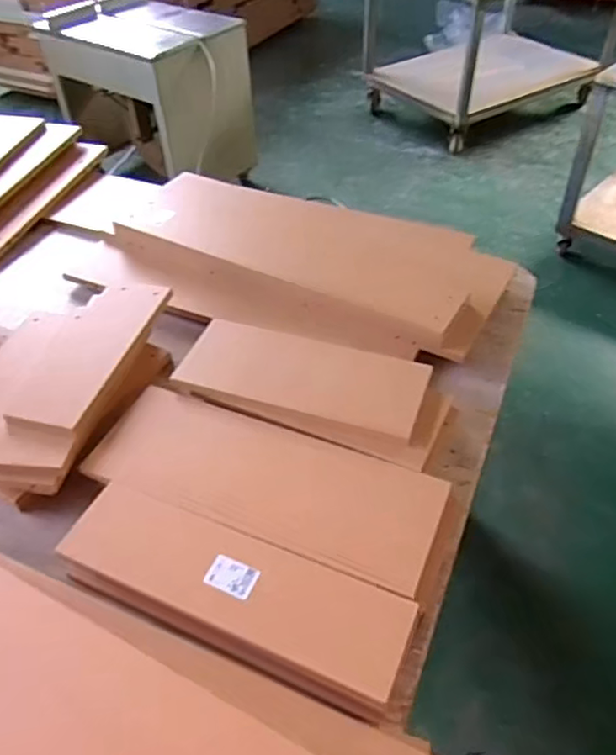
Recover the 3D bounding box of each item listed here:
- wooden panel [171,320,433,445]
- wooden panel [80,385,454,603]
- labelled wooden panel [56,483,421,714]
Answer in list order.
[{"bbox_3d":[-0.011,-0.002,0.956,0.380,0.042,0.145,14,47,15],"label":"wooden panel"},{"bbox_3d":[-0.055,0.137,0.852,0.483,0.022,0.181,16,48,17],"label":"wooden panel"},{"bbox_3d":[-0.090,0.250,0.747,0.433,0.024,0.127,17,48,18],"label":"labelled wooden panel"}]

